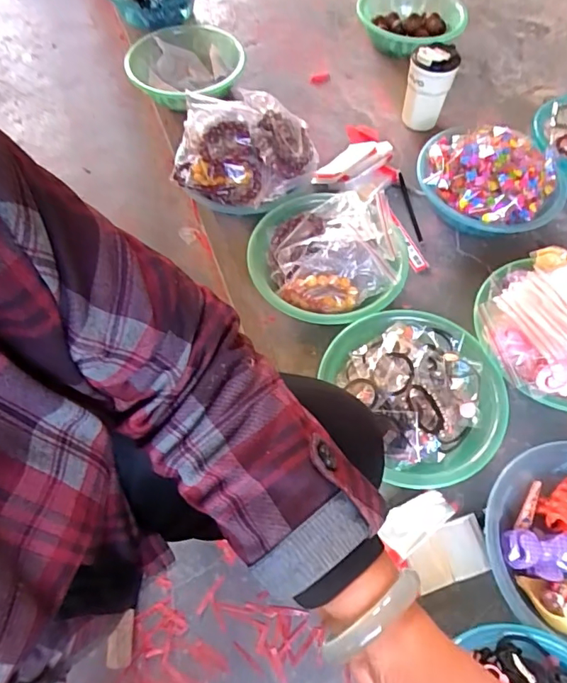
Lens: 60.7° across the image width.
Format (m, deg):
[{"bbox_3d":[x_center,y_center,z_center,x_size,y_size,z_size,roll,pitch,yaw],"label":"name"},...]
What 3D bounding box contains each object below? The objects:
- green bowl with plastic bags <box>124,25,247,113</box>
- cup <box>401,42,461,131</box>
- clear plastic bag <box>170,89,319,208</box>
[{"bbox_3d":[-0.210,-0.591,1.053,0.241,0.066,0.295,-11,62,-7],"label":"green bowl with plastic bags"},{"bbox_3d":[0.272,-0.476,0.909,0.081,0.143,0.070,20,62,10],"label":"cup"},{"bbox_3d":[-0.065,-0.327,0.816,0.238,0.083,0.173,1,61,0],"label":"clear plastic bag"}]

